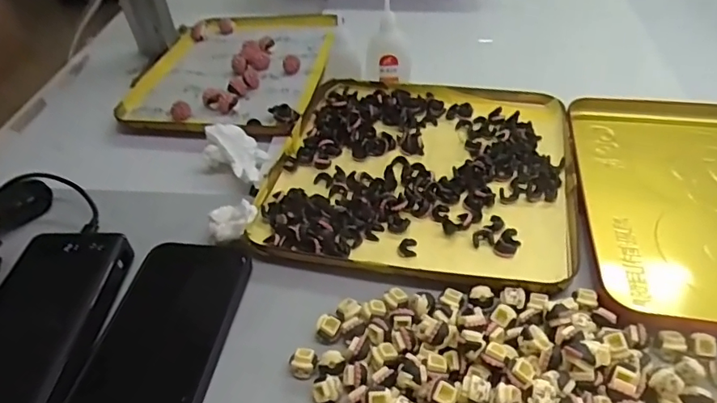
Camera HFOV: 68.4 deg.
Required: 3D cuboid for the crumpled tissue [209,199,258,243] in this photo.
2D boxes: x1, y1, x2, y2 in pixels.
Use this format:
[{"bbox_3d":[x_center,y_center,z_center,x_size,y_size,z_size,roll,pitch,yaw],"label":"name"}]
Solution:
[{"bbox_3d":[-0.094,0.013,0.394,0.035,0.018,0.028,-19,45,-13],"label":"crumpled tissue"}]

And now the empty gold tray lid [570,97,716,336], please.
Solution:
[{"bbox_3d":[0.272,-0.005,0.402,0.200,0.021,0.254,5,45,11],"label":"empty gold tray lid"}]

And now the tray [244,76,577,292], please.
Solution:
[{"bbox_3d":[0.053,-0.032,0.449,0.238,0.018,0.240,6,45,12],"label":"tray"}]

